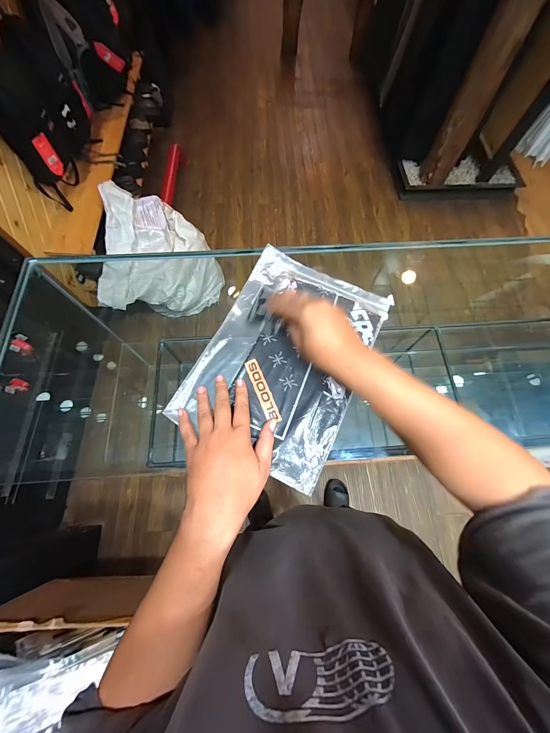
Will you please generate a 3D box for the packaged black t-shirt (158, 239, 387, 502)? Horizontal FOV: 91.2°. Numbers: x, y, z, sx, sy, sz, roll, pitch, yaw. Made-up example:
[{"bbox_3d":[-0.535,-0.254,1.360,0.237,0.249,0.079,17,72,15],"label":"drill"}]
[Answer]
[{"bbox_3d":[0.018,-0.024,0.437,0.244,0.023,0.341,26,71,9],"label":"packaged black t-shirt"}]

